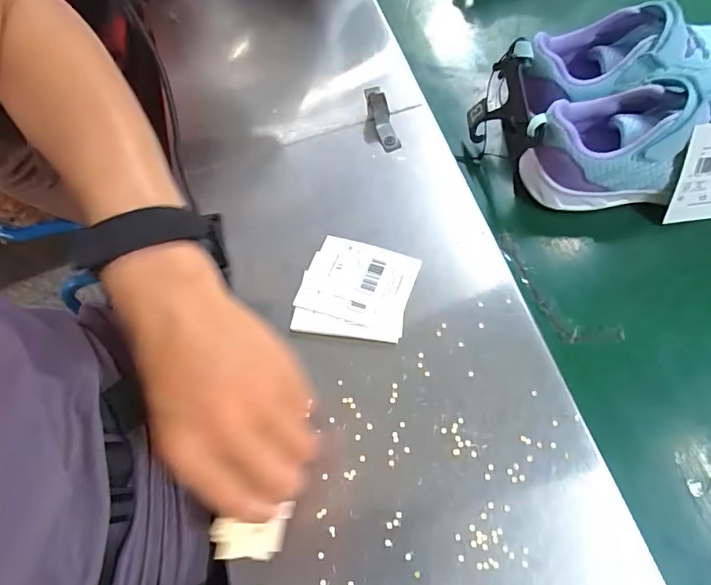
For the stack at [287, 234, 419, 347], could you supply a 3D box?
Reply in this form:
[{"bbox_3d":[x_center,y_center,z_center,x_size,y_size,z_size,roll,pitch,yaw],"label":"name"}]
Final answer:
[{"bbox_3d":[0.000,-0.001,0.356,0.080,0.008,0.077,12,69,13],"label":"stack"}]

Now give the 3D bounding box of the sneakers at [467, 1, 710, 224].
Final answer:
[{"bbox_3d":[0.220,-0.146,0.380,0.229,0.080,0.149,-1,66,7],"label":"sneakers"}]

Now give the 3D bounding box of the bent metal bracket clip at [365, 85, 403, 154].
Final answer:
[{"bbox_3d":[0.023,-0.152,0.423,0.019,0.006,0.060,-17,88,32],"label":"bent metal bracket clip"}]

